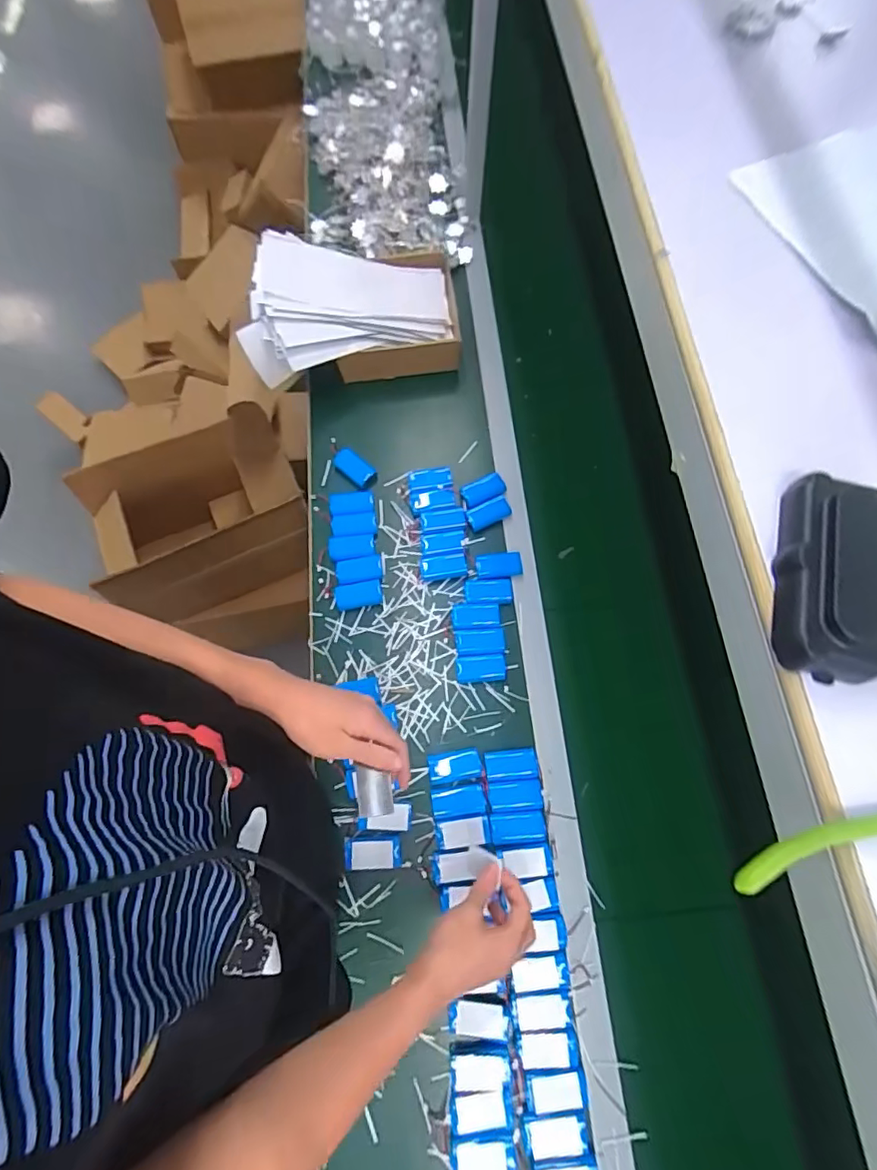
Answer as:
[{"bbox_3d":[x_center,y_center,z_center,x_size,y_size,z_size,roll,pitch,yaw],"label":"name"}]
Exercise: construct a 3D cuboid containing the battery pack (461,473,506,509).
[{"bbox_3d":[0.071,-0.146,0.852,0.066,0.016,0.040,-22,72,-8],"label":"battery pack"}]

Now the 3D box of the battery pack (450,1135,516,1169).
[{"bbox_3d":[0.047,0.612,0.581,0.066,0.008,0.045,-5,70,-2],"label":"battery pack"}]

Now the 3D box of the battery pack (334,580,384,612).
[{"bbox_3d":[-0.117,0.015,0.813,0.066,0.017,0.040,-9,70,-3],"label":"battery pack"}]

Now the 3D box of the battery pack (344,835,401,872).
[{"bbox_3d":[-0.082,0.336,0.687,0.069,0.018,0.039,-2,70,-1],"label":"battery pack"}]

